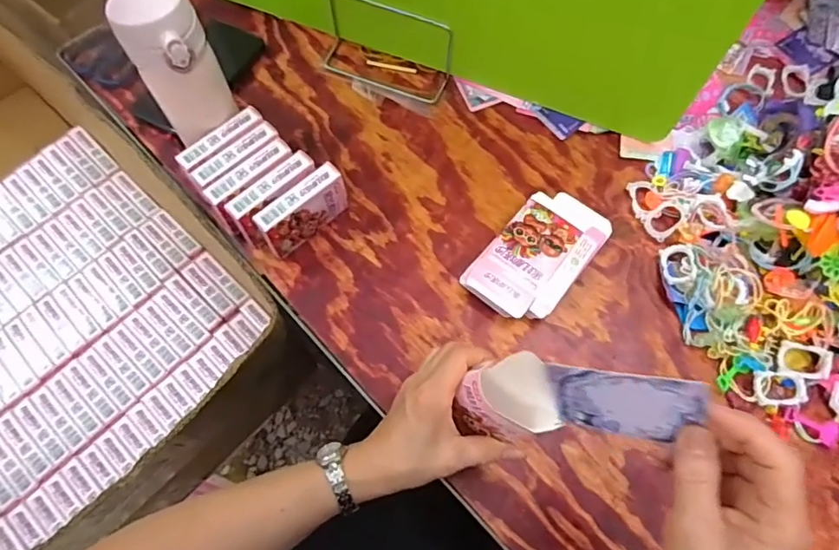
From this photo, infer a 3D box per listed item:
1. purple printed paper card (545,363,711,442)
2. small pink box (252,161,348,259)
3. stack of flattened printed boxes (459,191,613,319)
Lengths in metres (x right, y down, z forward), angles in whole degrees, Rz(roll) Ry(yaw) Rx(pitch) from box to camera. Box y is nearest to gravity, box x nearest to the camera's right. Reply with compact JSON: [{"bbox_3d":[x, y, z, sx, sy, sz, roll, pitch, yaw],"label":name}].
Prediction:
[{"bbox_3d":[0.121,0.077,0.311,0.084,0.059,0.004,3,41,33],"label":"purple printed paper card"},{"bbox_3d":[-0.115,-0.062,0.530,0.094,0.068,0.025,-41,73,-16],"label":"small pink box"},{"bbox_3d":[0.123,-0.021,0.541,0.090,0.024,0.152,40,72,15],"label":"stack of flattened printed boxes"}]

